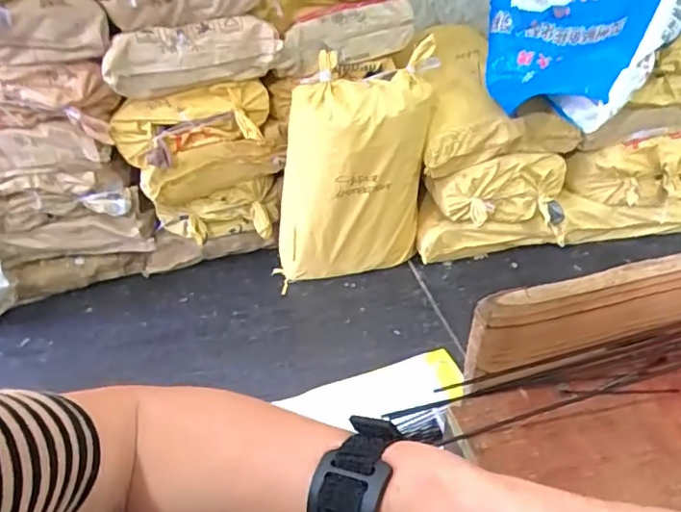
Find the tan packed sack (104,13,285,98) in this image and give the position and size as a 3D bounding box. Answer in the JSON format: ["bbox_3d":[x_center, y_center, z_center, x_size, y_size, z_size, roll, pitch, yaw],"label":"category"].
[{"bbox_3d":[-0.401,-0.539,1.521,0.442,0.168,0.143,-15,39,-15],"label":"tan packed sack"}]

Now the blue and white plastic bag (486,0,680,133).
[{"bbox_3d":[0.665,-0.680,1.462,0.459,0.216,0.705,23,76,49],"label":"blue and white plastic bag"}]

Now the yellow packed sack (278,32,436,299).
[{"bbox_3d":[0.031,-0.219,1.668,0.450,0.612,0.210,1,37,5],"label":"yellow packed sack"}]

